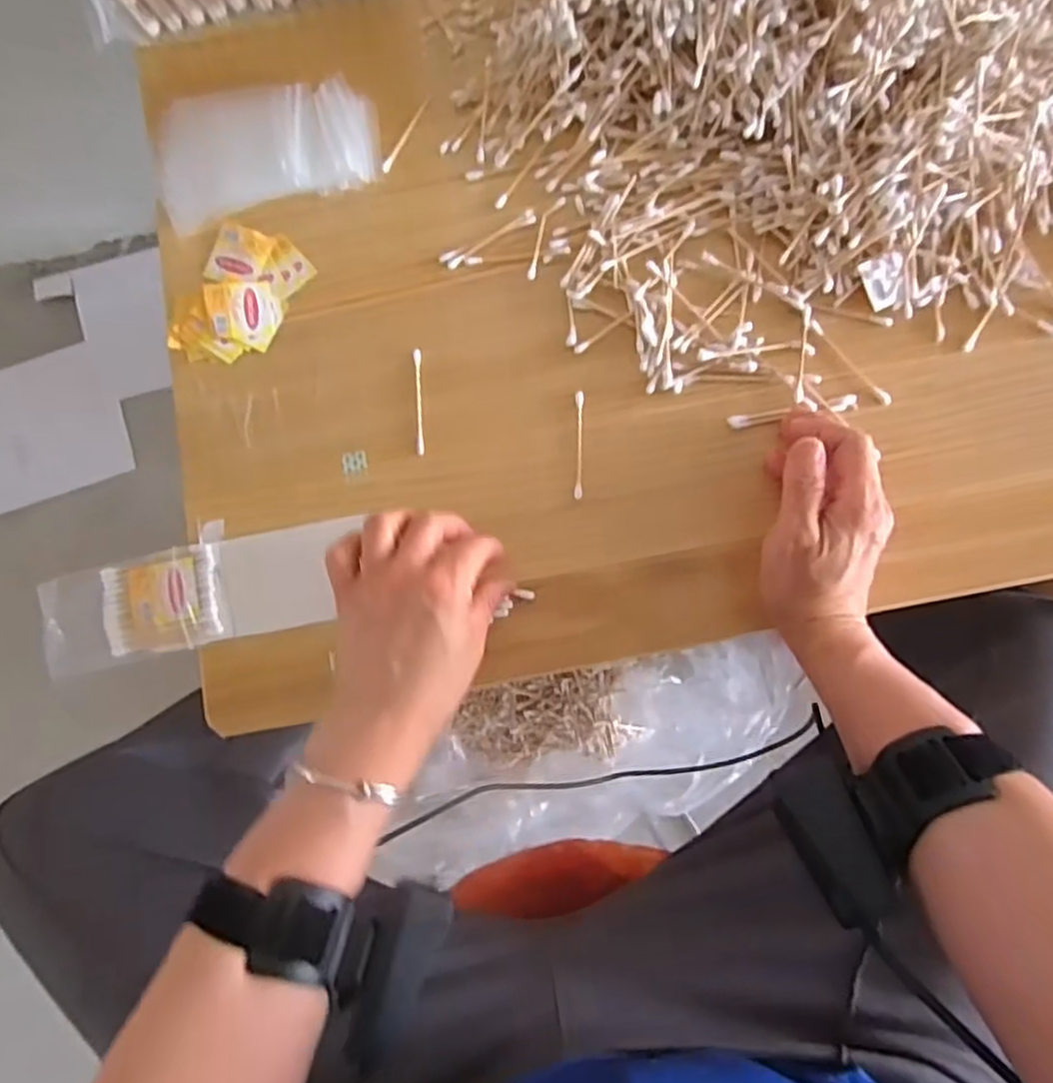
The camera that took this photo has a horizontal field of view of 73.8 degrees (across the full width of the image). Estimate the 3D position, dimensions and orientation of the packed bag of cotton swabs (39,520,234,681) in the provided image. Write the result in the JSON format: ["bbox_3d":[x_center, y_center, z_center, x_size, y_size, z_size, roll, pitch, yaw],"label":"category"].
[{"bbox_3d":[-0.249,0.041,0.450,0.121,0.017,0.072,-18,80,1],"label":"packed bag of cotton swabs"}]

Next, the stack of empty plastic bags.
[{"bbox_3d":[-0.184,-0.283,0.499,0.153,0.026,0.091,-15,80,1],"label":"stack of empty plastic bags"}]

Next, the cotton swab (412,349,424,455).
[{"bbox_3d":[-0.071,-0.093,0.463,0.006,0.004,0.072,-4,81,3],"label":"cotton swab"}]

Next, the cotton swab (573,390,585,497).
[{"bbox_3d":[0.034,-0.063,0.453,0.006,0.004,0.072,1,81,4],"label":"cotton swab"}]

